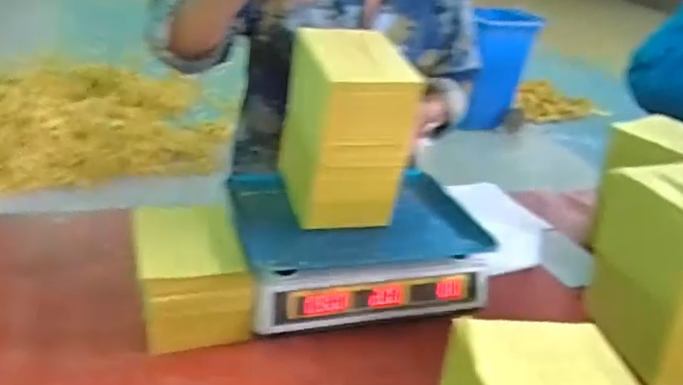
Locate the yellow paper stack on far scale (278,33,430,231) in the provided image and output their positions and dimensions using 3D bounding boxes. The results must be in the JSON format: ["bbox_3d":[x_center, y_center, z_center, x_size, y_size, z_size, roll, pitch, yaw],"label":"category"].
[{"bbox_3d":[0.008,-0.087,0.813,0.126,0.217,0.151,-2,30,-18],"label":"yellow paper stack on far scale"}]

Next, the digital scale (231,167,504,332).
[{"bbox_3d":[0.018,0.068,0.856,0.333,0.094,0.245,-2,30,-18],"label":"digital scale"}]

